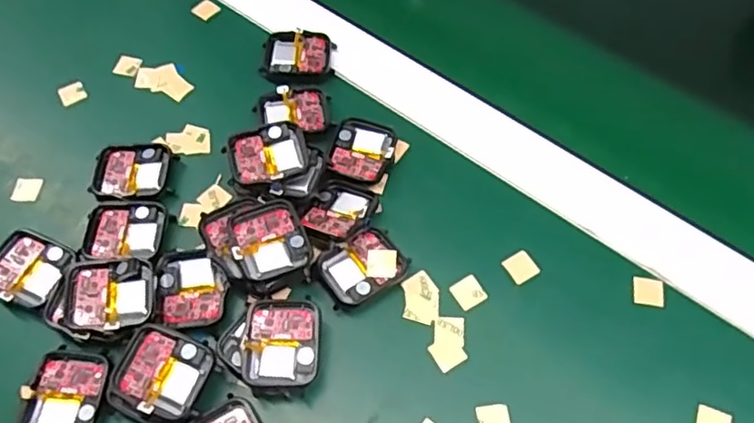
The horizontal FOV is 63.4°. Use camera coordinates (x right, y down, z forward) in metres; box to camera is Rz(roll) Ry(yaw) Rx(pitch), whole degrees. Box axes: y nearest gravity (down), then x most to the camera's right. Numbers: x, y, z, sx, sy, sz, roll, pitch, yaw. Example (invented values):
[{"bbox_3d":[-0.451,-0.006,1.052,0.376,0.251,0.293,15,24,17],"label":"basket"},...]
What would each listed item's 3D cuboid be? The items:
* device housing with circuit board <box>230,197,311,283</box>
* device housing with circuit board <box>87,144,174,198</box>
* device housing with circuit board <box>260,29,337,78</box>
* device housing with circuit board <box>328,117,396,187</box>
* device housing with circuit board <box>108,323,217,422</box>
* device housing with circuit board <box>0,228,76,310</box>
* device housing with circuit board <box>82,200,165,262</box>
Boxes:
[{"bbox_3d":[-0.057,0.013,0.319,0.036,0.006,0.046,-21,66,-17],"label":"device housing with circuit board"},{"bbox_3d":[-0.145,-0.023,0.361,0.044,0.007,0.037,1,61,0],"label":"device housing with circuit board"},{"bbox_3d":[-0.052,-0.105,0.406,0.046,0.008,0.038,-2,61,-1],"label":"device housing with circuit board"},{"bbox_3d":[-0.009,-0.035,0.366,0.035,0.010,0.043,15,61,8],"label":"device housing with circuit board"},{"bbox_3d":[-0.104,0.080,0.295,0.043,0.014,0.042,21,62,11],"label":"device housing with circuit board"},{"bbox_3d":[-0.186,0.031,0.328,0.040,0.011,0.038,22,63,11],"label":"device housing with circuit board"},{"bbox_3d":[-0.140,0.010,0.338,0.042,0.006,0.036,5,61,2],"label":"device housing with circuit board"}]

